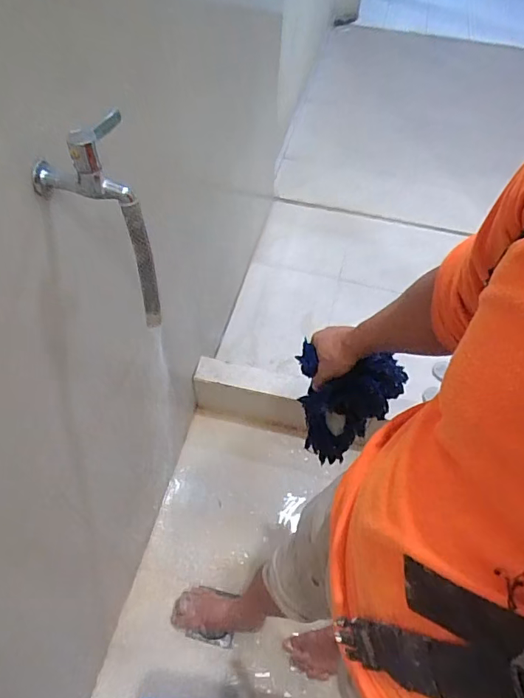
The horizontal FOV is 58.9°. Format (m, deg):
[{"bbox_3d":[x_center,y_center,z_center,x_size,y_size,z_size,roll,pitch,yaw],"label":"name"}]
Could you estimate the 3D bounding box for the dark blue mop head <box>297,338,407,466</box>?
[{"bbox_3d":[0.138,0.090,0.765,0.171,0.164,0.128,12,55,7],"label":"dark blue mop head"}]

